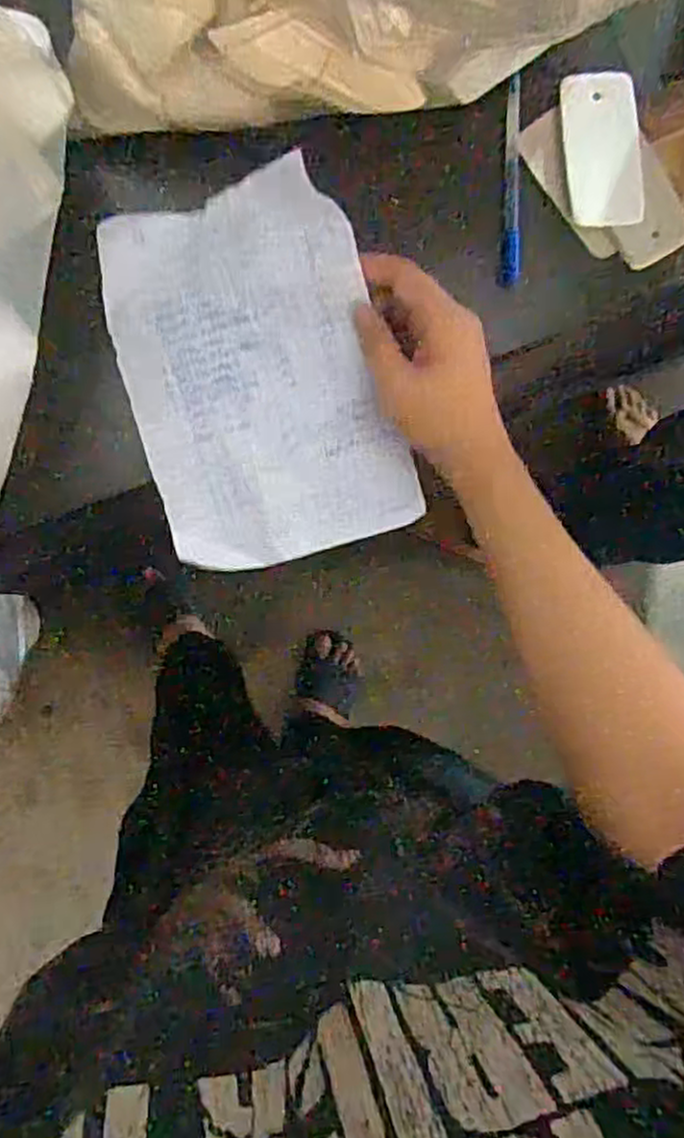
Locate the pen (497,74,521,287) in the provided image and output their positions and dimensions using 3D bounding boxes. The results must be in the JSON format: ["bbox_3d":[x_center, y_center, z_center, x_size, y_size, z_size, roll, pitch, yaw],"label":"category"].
[{"bbox_3d":[0.113,-0.262,0.503,0.015,0.010,0.135,0,90,-5],"label":"pen"}]

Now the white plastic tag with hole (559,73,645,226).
[{"bbox_3d":[0.179,-0.286,0.508,0.054,0.008,0.101,-4,90,-5],"label":"white plastic tag with hole"}]

